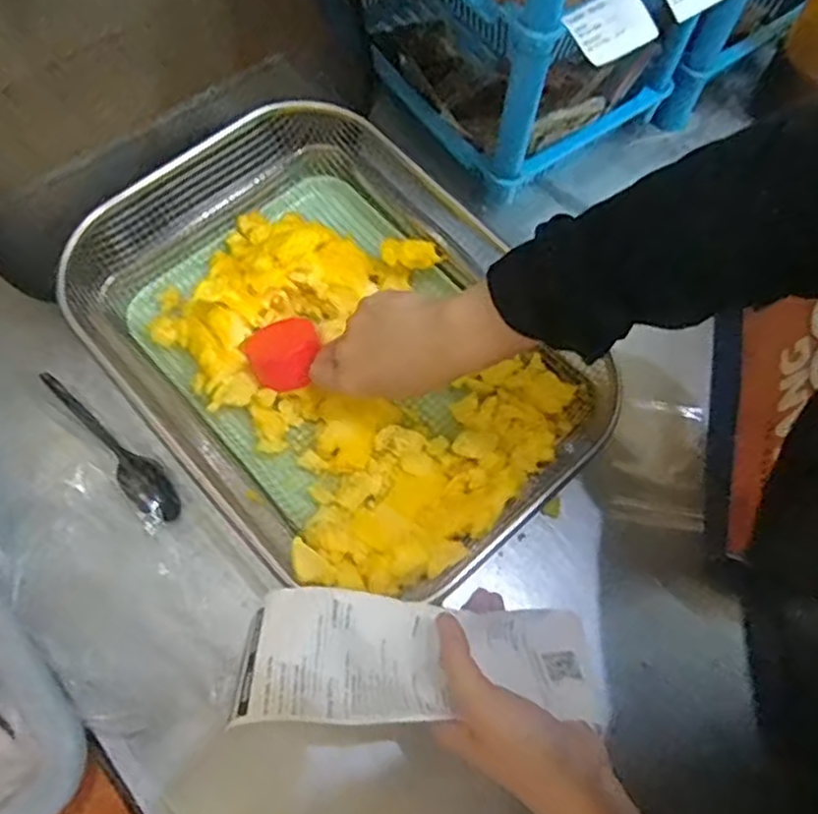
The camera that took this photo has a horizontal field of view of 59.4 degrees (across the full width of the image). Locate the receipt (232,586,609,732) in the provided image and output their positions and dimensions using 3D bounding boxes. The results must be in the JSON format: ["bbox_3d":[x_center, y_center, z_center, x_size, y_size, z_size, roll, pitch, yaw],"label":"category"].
[{"bbox_3d":[0.009,0.141,0.407,0.202,0.022,0.074,6,46,-15],"label":"receipt"}]

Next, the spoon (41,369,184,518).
[{"bbox_3d":[-0.221,0.024,0.529,0.028,0.022,0.155,-41,74,-17],"label":"spoon"}]

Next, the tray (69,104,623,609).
[{"bbox_3d":[-0.054,-0.047,0.532,0.273,0.076,0.369,-39,73,-16],"label":"tray"}]

